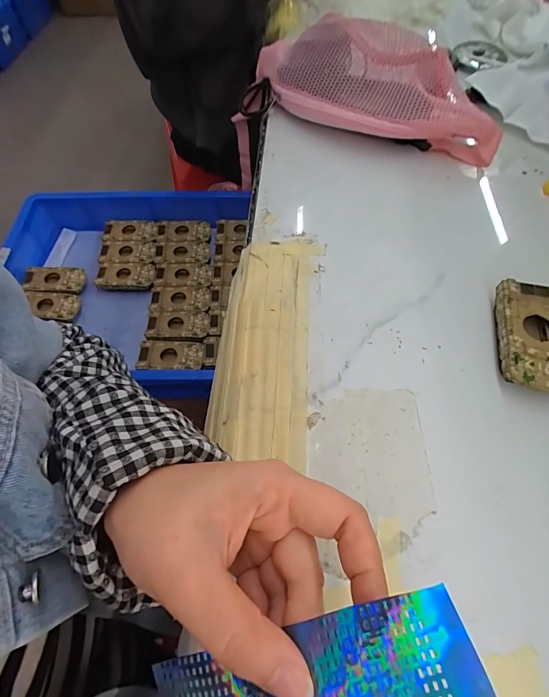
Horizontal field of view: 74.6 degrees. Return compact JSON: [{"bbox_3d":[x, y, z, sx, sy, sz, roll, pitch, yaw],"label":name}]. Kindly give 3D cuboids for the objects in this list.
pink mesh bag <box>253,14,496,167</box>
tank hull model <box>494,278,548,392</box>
[{"bbox_3d":[0.113,-0.312,0.427,0.307,0.089,0.103,27,65,15],"label":"pink mesh bag"},{"bbox_3d":[0.207,-0.008,0.294,0.053,0.025,0.095,10,61,6],"label":"tank hull model"}]

